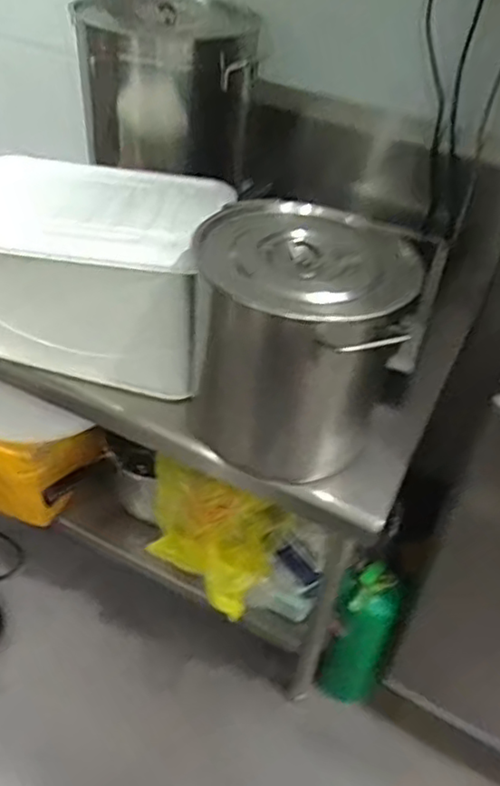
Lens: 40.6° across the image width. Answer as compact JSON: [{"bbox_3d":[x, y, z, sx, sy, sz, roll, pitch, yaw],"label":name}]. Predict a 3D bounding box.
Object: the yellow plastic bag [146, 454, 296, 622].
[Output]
[{"bbox_3d":[-0.093,0.256,1.238,0.281,0.135,0.265,19,44,17],"label":"yellow plastic bag"}]

